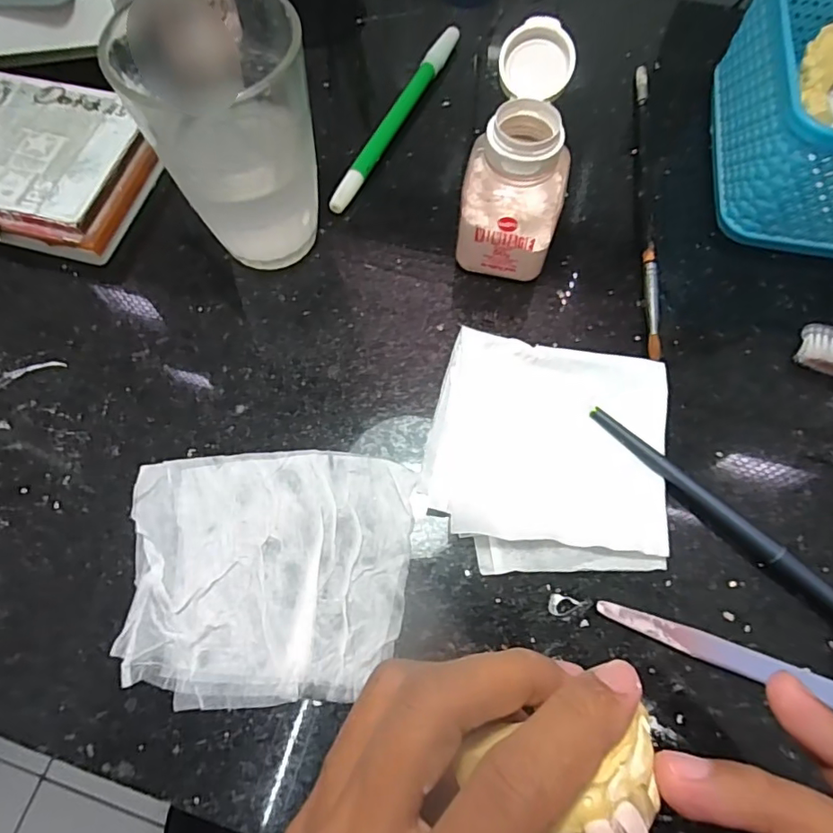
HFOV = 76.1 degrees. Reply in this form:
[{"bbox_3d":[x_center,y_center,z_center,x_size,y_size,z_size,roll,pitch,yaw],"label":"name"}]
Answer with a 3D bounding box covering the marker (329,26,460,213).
[{"bbox_3d":[-0.010,-0.163,0.289,0.011,0.010,0.144,24,70,10],"label":"marker"}]

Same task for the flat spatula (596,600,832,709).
[{"bbox_3d":[0.132,0.092,0.185,0.136,0.005,0.010,19,70,8],"label":"flat spatula"}]

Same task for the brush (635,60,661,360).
[{"bbox_3d":[0.115,-0.110,0.266,0.008,0.007,0.184,6,68,3],"label":"brush"}]

